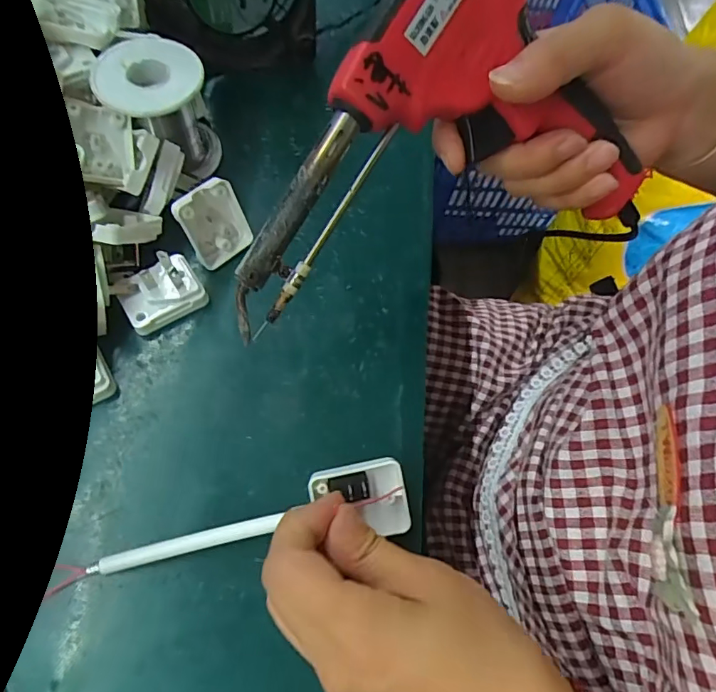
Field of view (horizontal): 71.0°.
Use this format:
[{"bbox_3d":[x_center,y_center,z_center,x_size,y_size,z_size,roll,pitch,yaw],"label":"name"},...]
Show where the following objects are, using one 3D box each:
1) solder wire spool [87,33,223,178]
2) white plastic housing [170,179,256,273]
[{"bbox_3d":[-0.128,-0.149,0.331,0.062,0.071,0.062,1,65,-3],"label":"solder wire spool"},{"bbox_3d":[-0.090,-0.077,0.314,0.038,0.050,0.017,-33,47,-14],"label":"white plastic housing"}]

